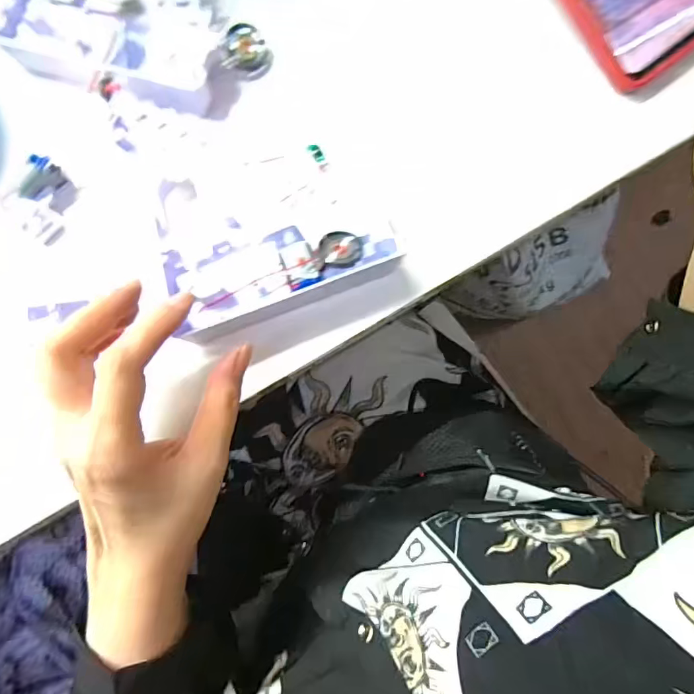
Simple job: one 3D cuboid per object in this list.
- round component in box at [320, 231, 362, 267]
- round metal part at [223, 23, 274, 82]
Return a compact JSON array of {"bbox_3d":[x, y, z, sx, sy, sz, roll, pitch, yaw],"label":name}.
[{"bbox_3d":[-0.003,-0.055,0.257,0.024,0.006,0.021,12,86,3],"label":"round component in box"},{"bbox_3d":[-0.062,-0.185,0.289,0.029,0.007,0.029,-4,106,-16],"label":"round metal part"}]

